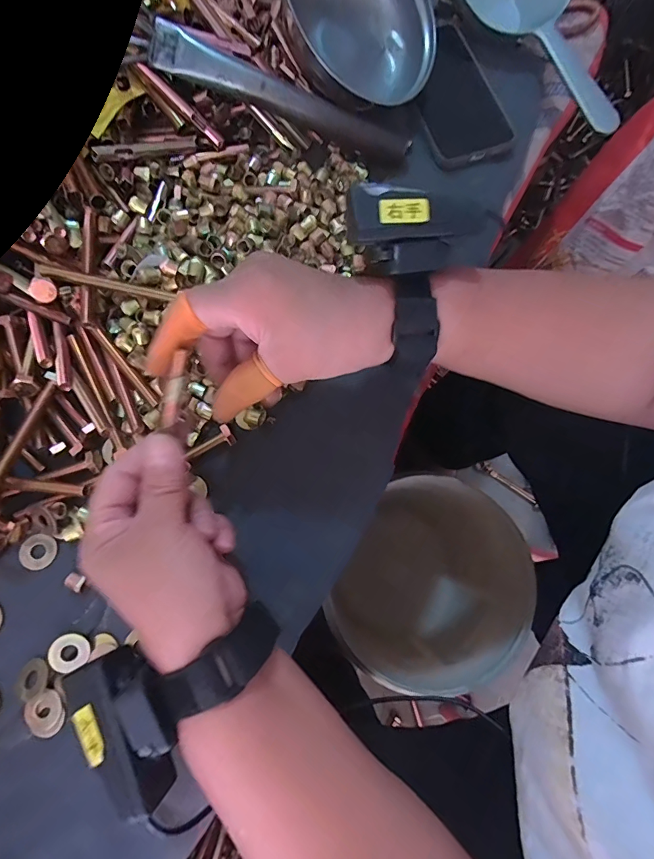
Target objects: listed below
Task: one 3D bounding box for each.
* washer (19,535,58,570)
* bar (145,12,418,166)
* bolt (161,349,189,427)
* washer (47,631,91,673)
[{"bbox_3d":[-0.207,0.087,0.301,0.025,0.004,0.024,34,67,5],"label":"washer"},{"bbox_3d":[-0.032,-0.284,0.361,0.218,0.026,0.037,14,78,-15],"label":"bar"},{"bbox_3d":[-0.083,-0.021,0.229,0.008,0.006,0.044,20,104,4],"label":"bolt"},{"bbox_3d":[-0.172,0.149,0.280,0.024,0.005,0.024,0,78,0],"label":"washer"}]

